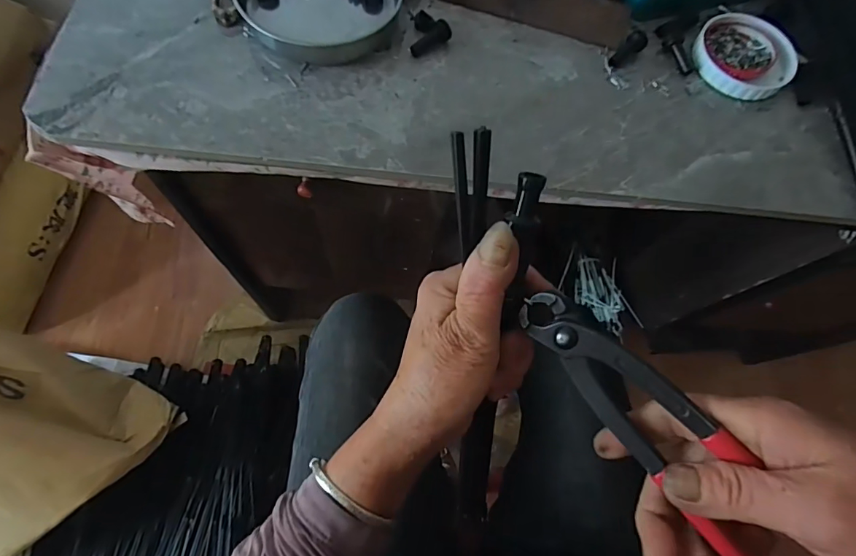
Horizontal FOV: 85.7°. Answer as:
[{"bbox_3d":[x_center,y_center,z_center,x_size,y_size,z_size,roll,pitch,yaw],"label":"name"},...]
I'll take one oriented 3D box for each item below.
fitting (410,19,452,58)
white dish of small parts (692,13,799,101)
[{"bbox_3d":[0.002,-0.208,0.403,0.039,0.015,0.012,-34,72,3],"label":"fitting"},{"bbox_3d":[0.291,-0.207,0.427,0.085,0.013,0.088,2,70,-5],"label":"white dish of small parts"}]

